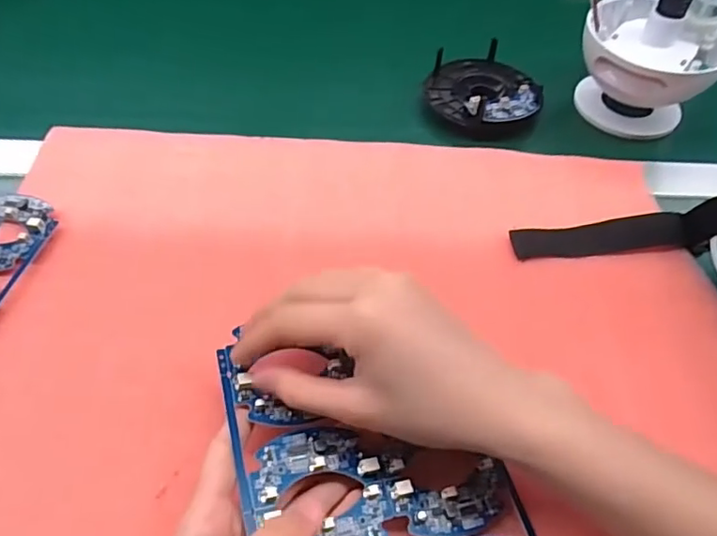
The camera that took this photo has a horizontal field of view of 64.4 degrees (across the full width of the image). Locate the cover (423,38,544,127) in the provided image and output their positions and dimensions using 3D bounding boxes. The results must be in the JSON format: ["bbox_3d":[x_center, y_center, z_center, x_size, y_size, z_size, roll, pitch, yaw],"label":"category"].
[{"bbox_3d":[0.114,-0.163,0.509,0.102,0.024,0.096,39,62,24],"label":"cover"}]

